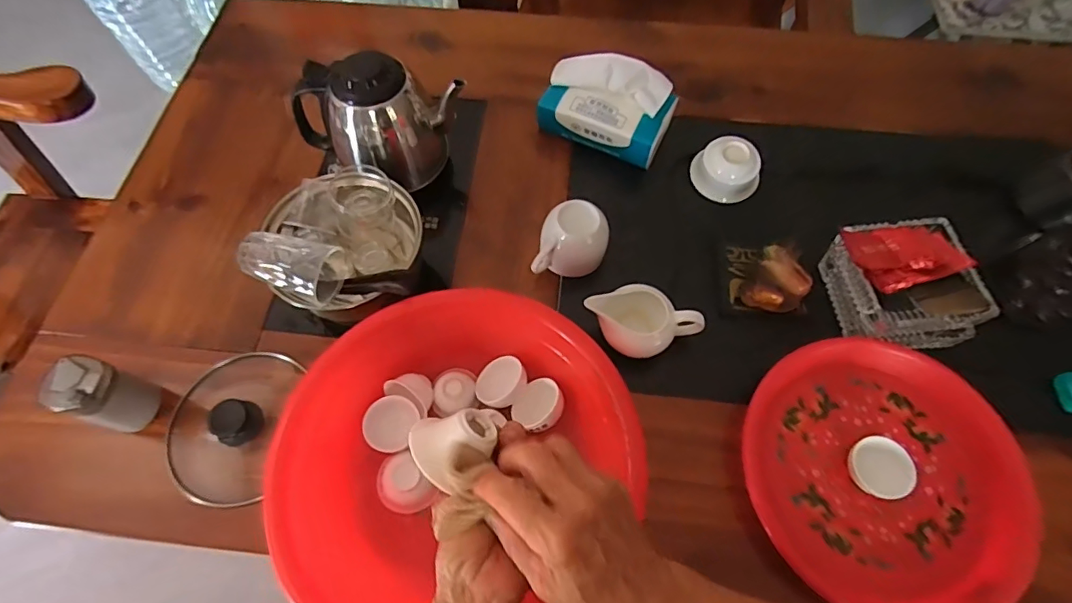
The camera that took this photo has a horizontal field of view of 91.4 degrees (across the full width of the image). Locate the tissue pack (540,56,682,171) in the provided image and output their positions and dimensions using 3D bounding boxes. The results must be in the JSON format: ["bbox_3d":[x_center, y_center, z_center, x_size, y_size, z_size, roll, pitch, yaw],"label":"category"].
[{"bbox_3d":[0.087,-0.244,0.660,0.163,0.098,0.083,21,66,10],"label":"tissue pack"}]

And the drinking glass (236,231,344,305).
[{"bbox_3d":[-0.232,-0.034,0.505,0.087,0.054,0.057,18,66,9],"label":"drinking glass"}]

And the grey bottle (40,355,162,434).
[{"bbox_3d":[-0.419,0.091,0.512,0.044,0.096,0.053,18,66,9],"label":"grey bottle"}]

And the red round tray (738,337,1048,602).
[{"bbox_3d":[0.323,0.164,0.487,0.233,0.036,0.260,-34,69,-15],"label":"red round tray"}]

